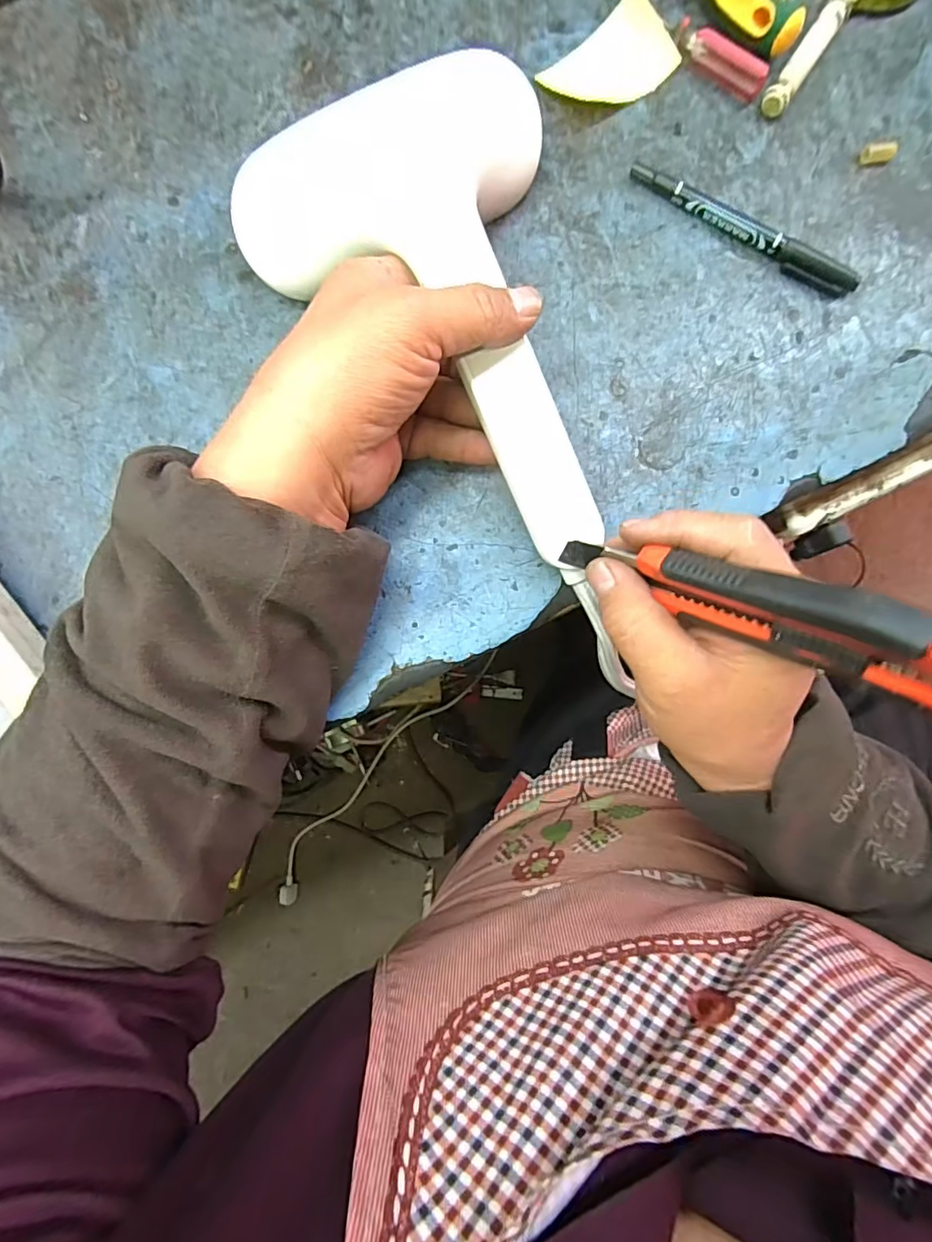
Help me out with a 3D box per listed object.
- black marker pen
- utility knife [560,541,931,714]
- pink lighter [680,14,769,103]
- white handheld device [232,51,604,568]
[{"bbox_3d":[0.152,-0.215,0.299,0.134,0.013,0.009,30,88,1],"label":"black marker pen"},{"bbox_3d":[0.111,-0.004,0.200,0.172,0.027,0.022,27,87,39],"label":"utility knife"},{"bbox_3d":[0.140,-0.308,0.300,0.053,0.014,0.012,33,88,1],"label":"pink lighter"},{"bbox_3d":[0.003,-0.140,0.270,0.153,0.048,0.227,-26,94,-1],"label":"white handheld device"}]

